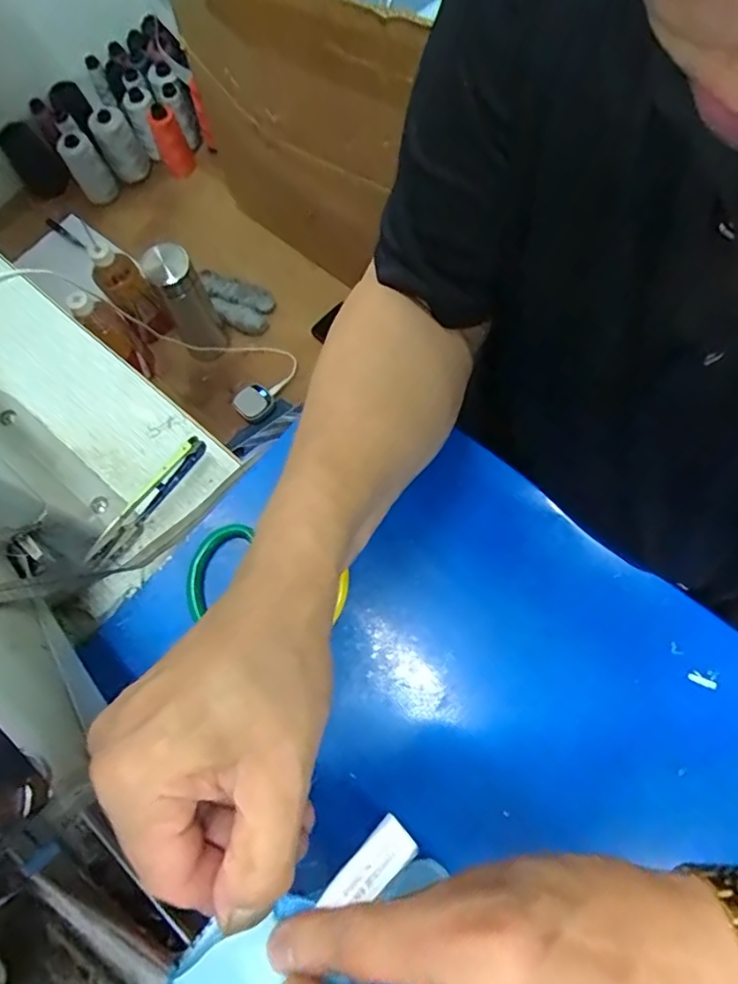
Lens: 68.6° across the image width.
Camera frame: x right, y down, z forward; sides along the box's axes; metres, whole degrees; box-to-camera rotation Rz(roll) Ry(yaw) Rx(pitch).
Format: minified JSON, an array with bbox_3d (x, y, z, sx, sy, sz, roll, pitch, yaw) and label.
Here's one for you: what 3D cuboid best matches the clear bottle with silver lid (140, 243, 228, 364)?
[{"bbox_3d":[-0.274,-0.278,0.841,0.067,0.222,0.067,-25,73,-6],"label":"clear bottle with silver lid"}]

